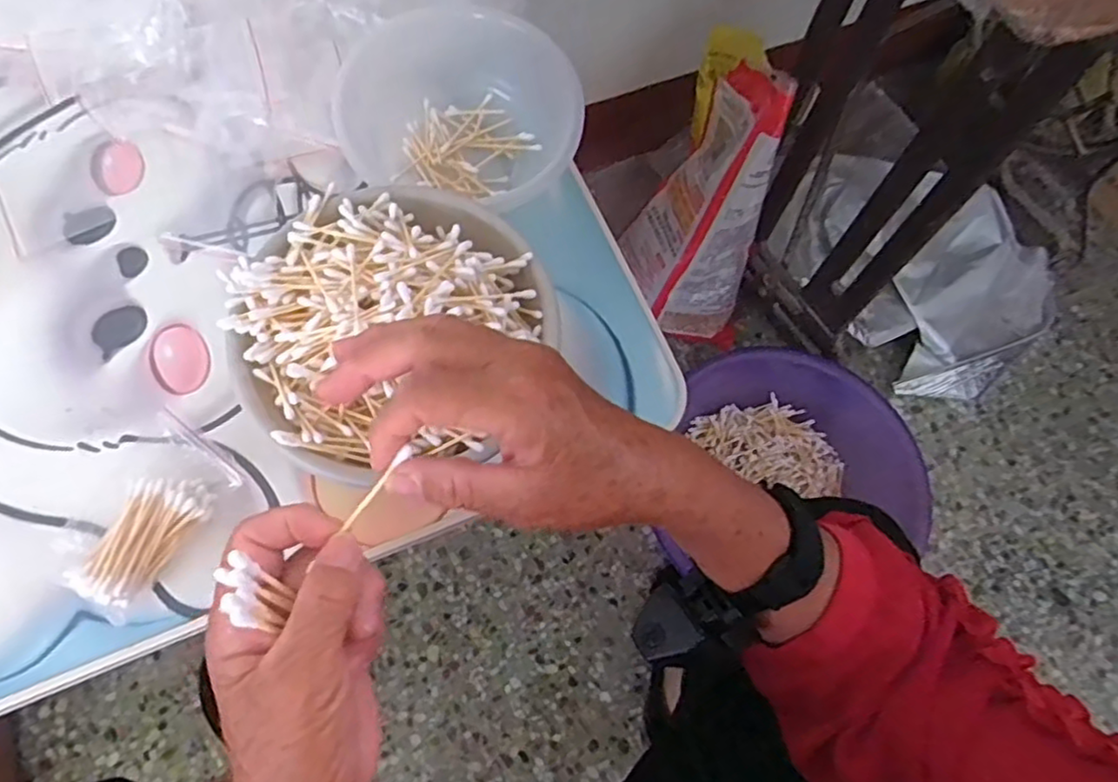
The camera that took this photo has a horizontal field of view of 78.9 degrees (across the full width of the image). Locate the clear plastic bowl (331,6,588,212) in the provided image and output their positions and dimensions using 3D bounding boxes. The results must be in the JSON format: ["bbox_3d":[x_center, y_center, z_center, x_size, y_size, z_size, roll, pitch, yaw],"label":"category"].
[{"bbox_3d":[-0.069,-0.221,0.511,0.180,0.065,0.146,9,68,0],"label":"clear plastic bowl"}]

